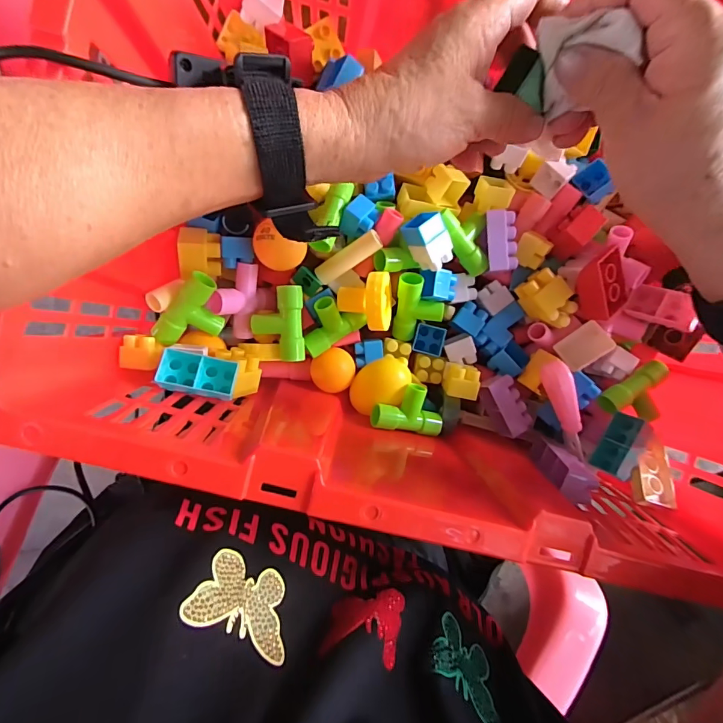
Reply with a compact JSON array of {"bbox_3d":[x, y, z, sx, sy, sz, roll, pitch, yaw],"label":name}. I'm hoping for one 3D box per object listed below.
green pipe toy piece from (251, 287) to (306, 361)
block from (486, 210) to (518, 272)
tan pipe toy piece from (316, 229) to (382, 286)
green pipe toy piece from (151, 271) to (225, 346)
[{"bbox_3d":[-0.063,-0.029,0.324,0.038,0.019,0.056,-2,94,-4],"label":"green pipe toy piece"},{"bbox_3d":[0.109,-0.095,0.336,0.022,0.019,0.046,-2,94,-4],"label":"block"},{"bbox_3d":[-0.010,-0.081,0.328,0.056,0.011,0.016,-29,96,22],"label":"tan pipe toy piece"},{"bbox_3d":[-0.121,-0.034,0.309,0.039,0.014,0.056,32,104,-30],"label":"green pipe toy piece"}]

